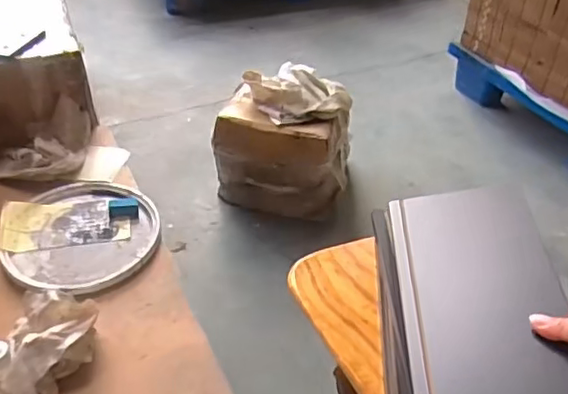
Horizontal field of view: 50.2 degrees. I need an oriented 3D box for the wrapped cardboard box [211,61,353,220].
[{"bbox_3d":[0.002,-0.127,1.475,0.303,0.314,0.217,17,42,16],"label":"wrapped cardboard box"}]

